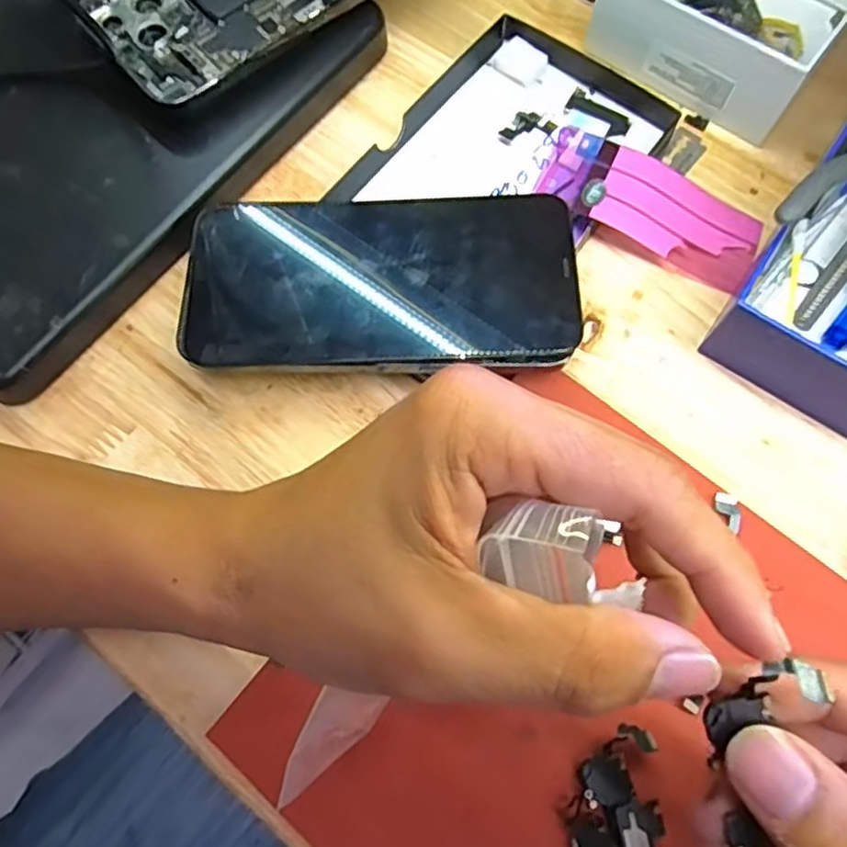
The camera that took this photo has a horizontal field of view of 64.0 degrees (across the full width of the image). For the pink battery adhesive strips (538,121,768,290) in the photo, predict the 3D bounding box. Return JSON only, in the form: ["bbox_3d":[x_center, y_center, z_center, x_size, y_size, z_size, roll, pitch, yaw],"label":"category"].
[{"bbox_3d":[0.103,-0.101,0.305,0.102,0.017,0.047,27,75,10],"label":"pink battery adhesive strips"}]

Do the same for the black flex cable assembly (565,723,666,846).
[{"bbox_3d":[0.065,0.136,0.227,0.031,0.011,0.060,-7,72,0],"label":"black flex cable assembly"}]

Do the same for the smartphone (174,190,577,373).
[{"bbox_3d":[-0.018,-0.058,0.276,0.155,0.009,0.077,-1,74,0],"label":"smartphone"}]

